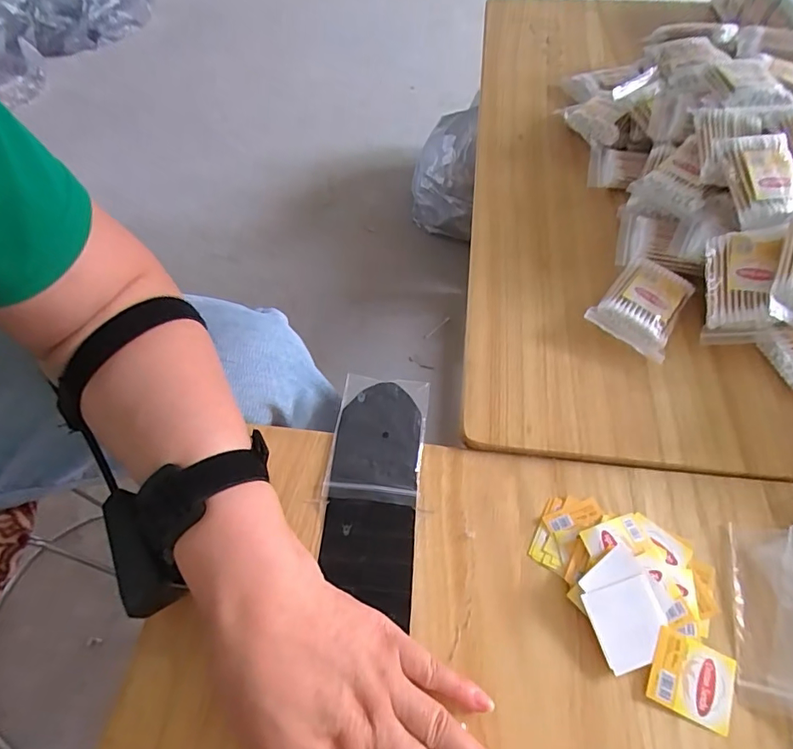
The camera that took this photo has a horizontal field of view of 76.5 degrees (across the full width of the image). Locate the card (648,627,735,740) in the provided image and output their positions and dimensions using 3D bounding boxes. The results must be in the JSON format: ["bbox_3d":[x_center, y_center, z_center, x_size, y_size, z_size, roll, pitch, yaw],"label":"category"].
[{"bbox_3d":[0.164,0.168,0.278,0.043,0.004,0.039,21,60,16],"label":"card"}]

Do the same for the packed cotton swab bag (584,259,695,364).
[{"bbox_3d":[0.201,-0.058,0.407,0.060,0.016,0.086,32,64,22],"label":"packed cotton swab bag"}]

